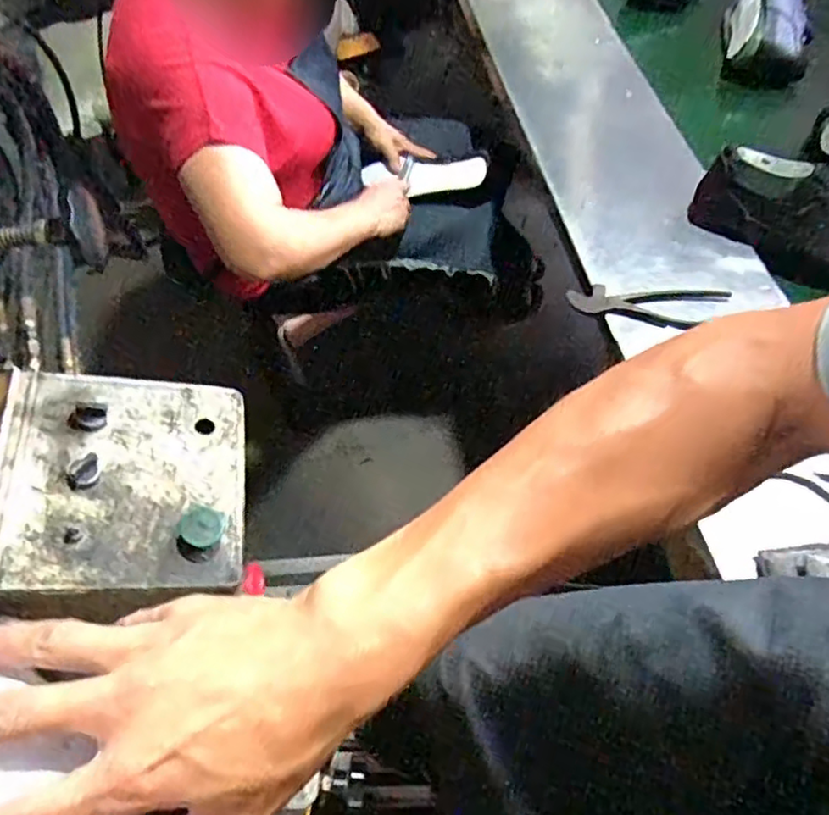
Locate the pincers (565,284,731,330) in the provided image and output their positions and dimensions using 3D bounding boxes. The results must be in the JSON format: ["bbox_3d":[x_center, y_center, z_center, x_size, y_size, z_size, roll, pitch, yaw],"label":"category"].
[{"bbox_3d":[0.295,-0.134,0.832,0.191,0.019,0.055,8,60,9],"label":"pincers"}]

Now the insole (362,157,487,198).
[{"bbox_3d":[0.014,-0.409,1.155,0.223,0.014,0.054,4,100,15],"label":"insole"}]

